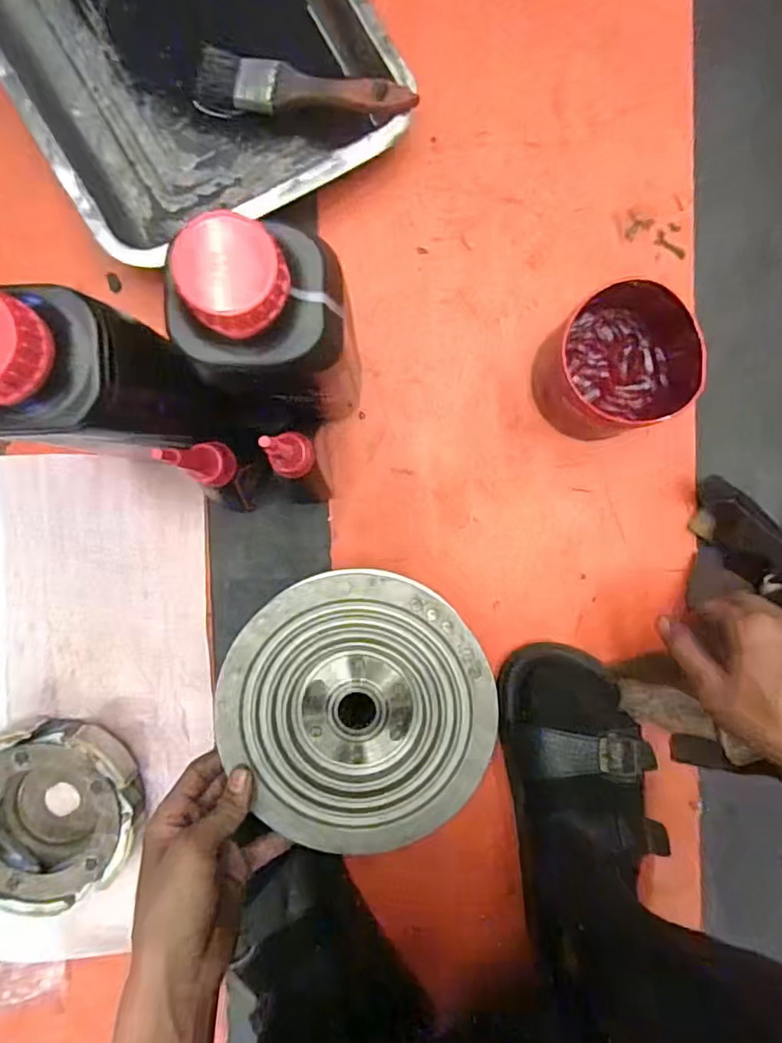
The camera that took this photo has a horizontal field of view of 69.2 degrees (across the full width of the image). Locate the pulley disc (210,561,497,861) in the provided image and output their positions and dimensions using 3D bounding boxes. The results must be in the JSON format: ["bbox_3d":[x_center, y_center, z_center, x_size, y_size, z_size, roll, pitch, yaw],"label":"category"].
[{"bbox_3d":[-0.022,0.124,0.376,0.172,0.019,0.177,5,92,-2],"label":"pulley disc"}]

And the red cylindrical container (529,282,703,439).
[{"bbox_3d":[0.163,-0.119,0.424,0.093,0.075,0.103,-16,92,-1],"label":"red cylindrical container"}]

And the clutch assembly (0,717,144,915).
[{"bbox_3d":[-0.268,0.228,0.443,0.132,0.044,0.135,0,92,-2],"label":"clutch assembly"}]

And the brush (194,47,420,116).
[{"bbox_3d":[-0.071,-0.329,0.429,0.180,0.020,0.048,18,91,16],"label":"brush"}]

